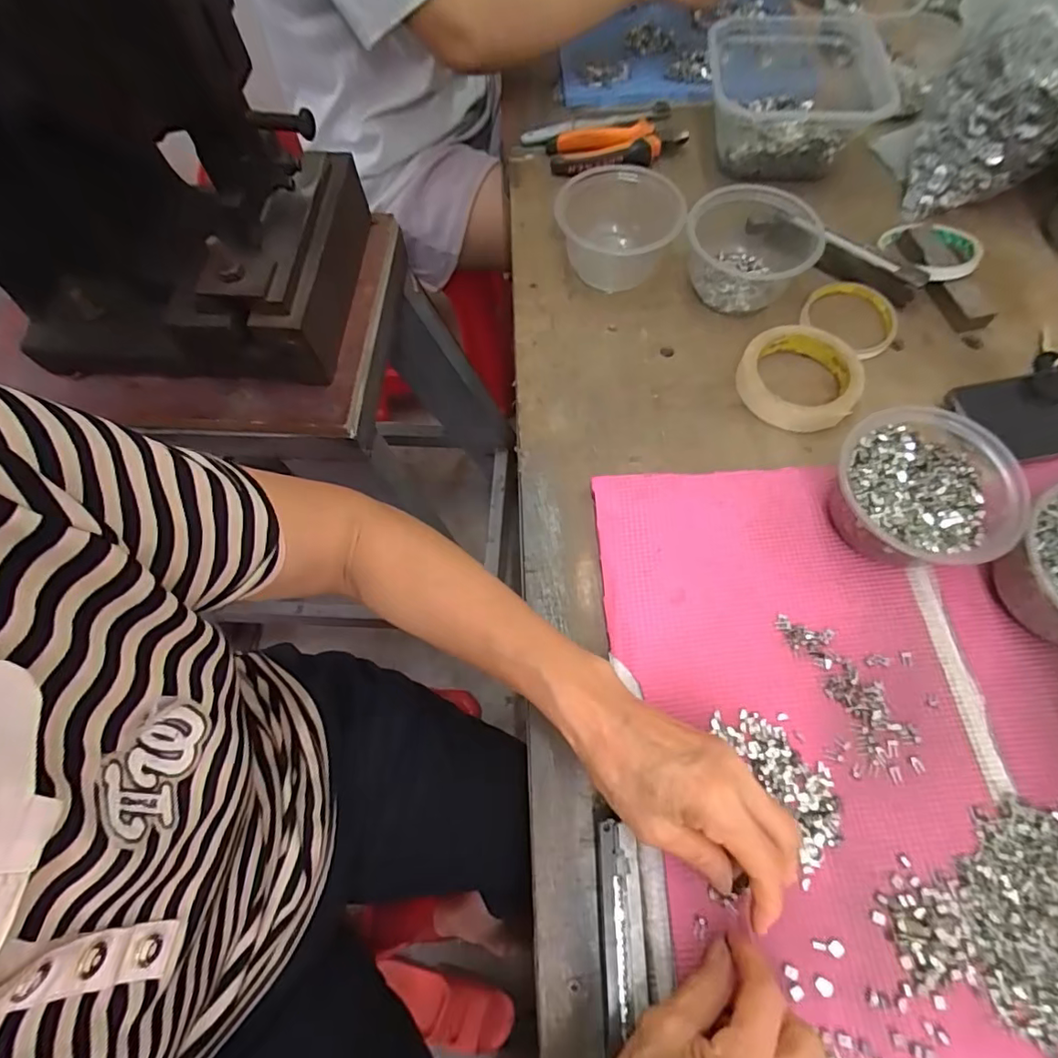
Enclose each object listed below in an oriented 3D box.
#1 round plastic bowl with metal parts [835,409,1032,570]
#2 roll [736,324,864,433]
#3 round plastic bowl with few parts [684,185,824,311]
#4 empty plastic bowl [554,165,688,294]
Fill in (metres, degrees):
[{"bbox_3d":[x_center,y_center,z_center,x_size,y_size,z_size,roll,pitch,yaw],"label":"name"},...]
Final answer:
[{"bbox_3d":[0.274,-0.026,0.388,0.109,0.060,0.113,-1,65,3],"label":"round plastic bowl with metal parts"},{"bbox_3d":[0.232,-0.133,0.466,0.094,0.018,0.099,-1,65,3],"label":"roll"},{"bbox_3d":[0.206,-0.265,0.504,0.110,0.063,0.115,-1,65,3],"label":"round plastic bowl with few parts"},{"bbox_3d":[0.086,-0.281,0.517,0.104,0.062,0.112,-1,65,3],"label":"empty plastic bowl"}]

